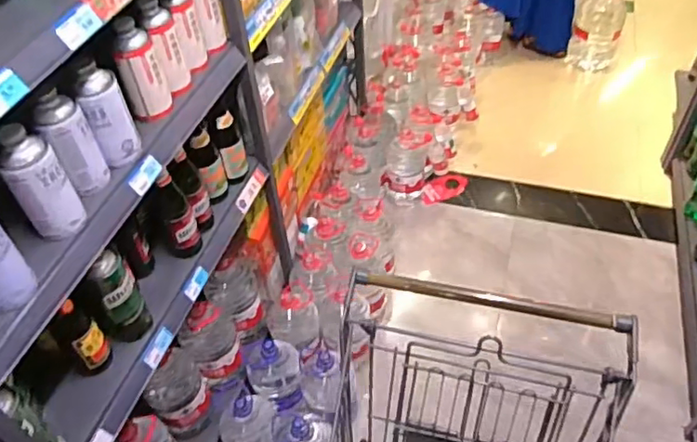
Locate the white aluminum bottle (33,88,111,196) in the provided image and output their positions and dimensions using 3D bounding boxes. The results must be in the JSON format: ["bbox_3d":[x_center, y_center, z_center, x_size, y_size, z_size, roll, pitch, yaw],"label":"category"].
[{"bbox_3d":[-0.443,-0.122,0.956,0.068,0.170,0.062,-25,50,-18],"label":"white aluminum bottle"}]

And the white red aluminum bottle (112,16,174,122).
[{"bbox_3d":[-0.378,-0.267,1.083,0.070,0.178,0.069,-17,48,-11],"label":"white red aluminum bottle"}]

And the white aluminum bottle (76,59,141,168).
[{"bbox_3d":[-0.404,-0.176,1.001,0.068,0.169,0.070,-21,49,-15],"label":"white aluminum bottle"}]

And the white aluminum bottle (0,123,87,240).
[{"bbox_3d":[-0.460,-0.053,0.886,0.075,0.184,0.062,-29,52,-21],"label":"white aluminum bottle"}]

